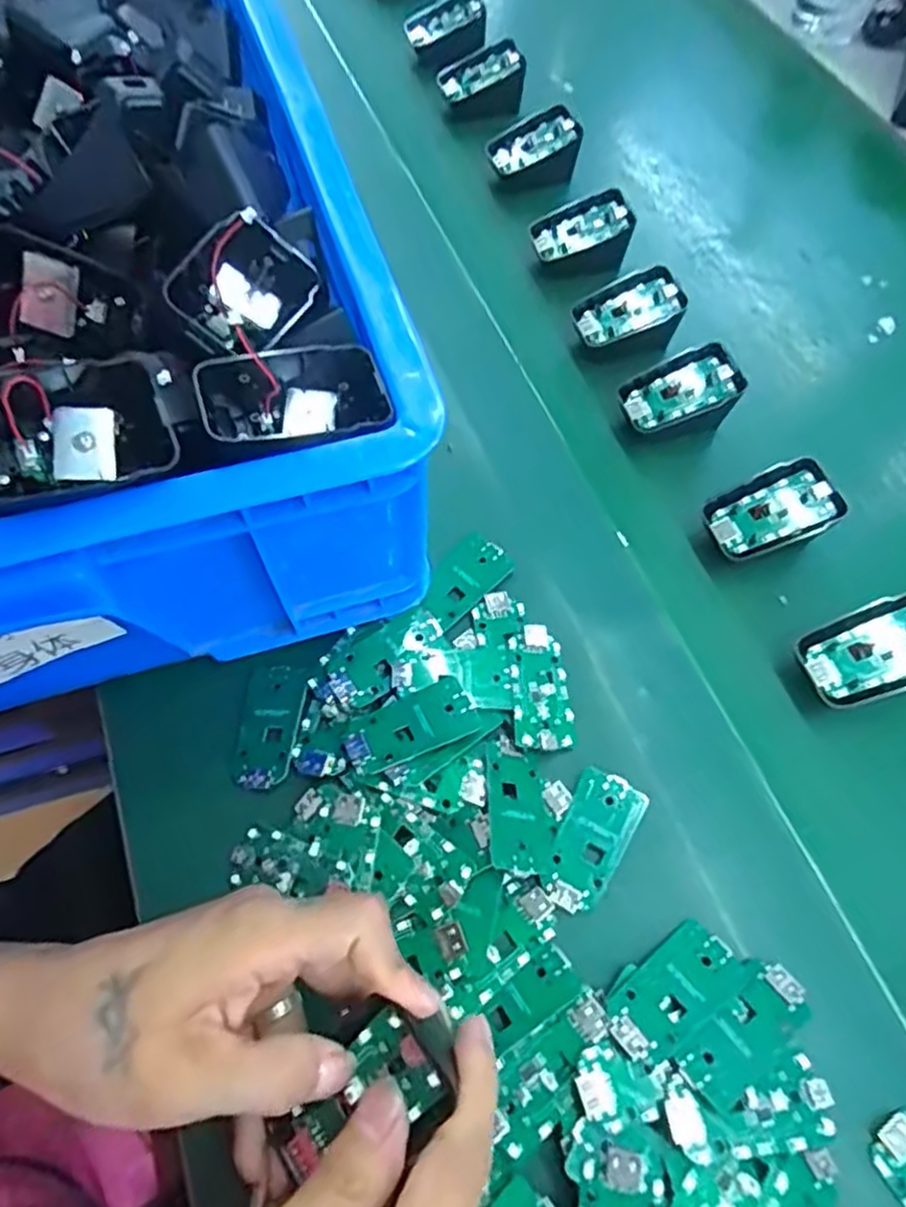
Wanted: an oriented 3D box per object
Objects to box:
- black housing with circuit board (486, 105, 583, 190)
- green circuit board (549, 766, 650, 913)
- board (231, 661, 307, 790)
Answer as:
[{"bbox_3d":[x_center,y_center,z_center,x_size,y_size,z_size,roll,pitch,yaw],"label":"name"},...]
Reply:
[{"bbox_3d":[0.061,-0.352,0.557,0.070,0.041,0.040,-12,64,-7],"label":"black housing with circuit board"},{"bbox_3d":[0.065,0.110,0.331,0.032,0.004,0.062,26,65,11],"label":"green circuit board"},{"bbox_3d":[-0.093,0.061,0.361,0.031,0.008,0.063,5,63,1],"label":"board"}]

